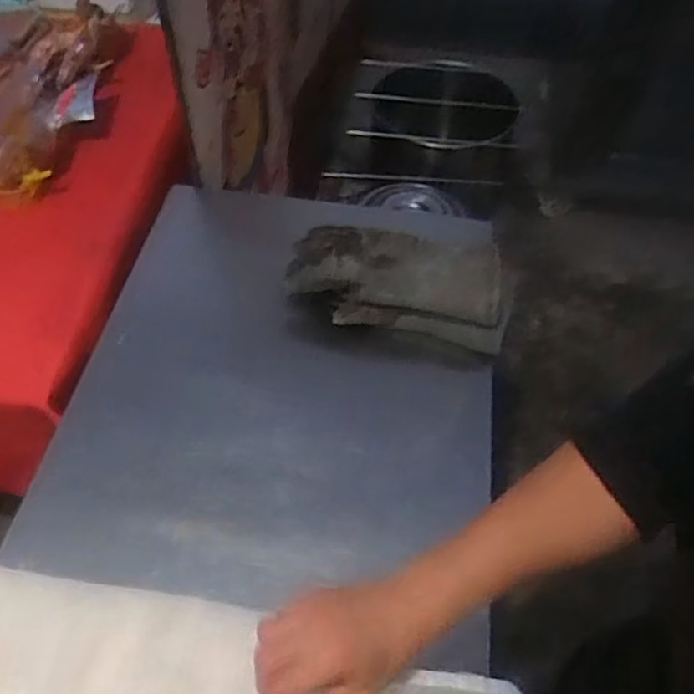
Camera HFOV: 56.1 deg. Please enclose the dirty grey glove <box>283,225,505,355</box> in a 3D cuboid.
[{"bbox_3d":[0.083,-0.104,1.043,0.339,0.104,0.175,8,53,4],"label":"dirty grey glove"}]

